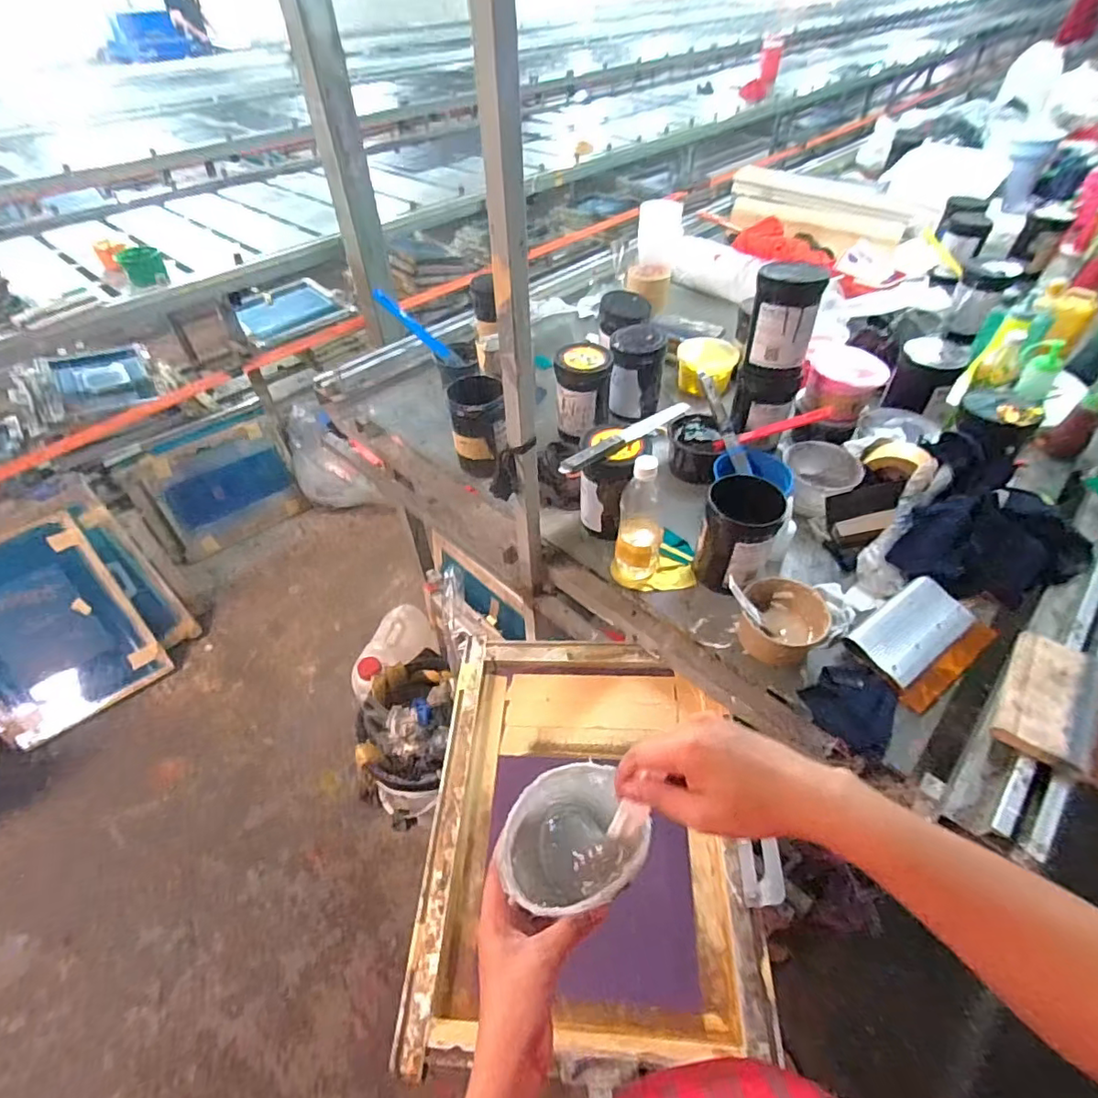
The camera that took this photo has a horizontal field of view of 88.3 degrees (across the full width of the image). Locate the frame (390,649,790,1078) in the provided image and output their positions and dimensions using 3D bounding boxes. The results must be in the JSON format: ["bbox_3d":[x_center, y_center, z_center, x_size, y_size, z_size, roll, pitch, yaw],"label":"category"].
[{"bbox_3d":[0.055,0.378,0.785,0.433,0.087,0.531,2,47,4],"label":"frame"}]

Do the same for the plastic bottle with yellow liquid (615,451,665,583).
[{"bbox_3d":[0.138,-0.039,0.838,0.068,0.216,0.055,7,47,8],"label":"plastic bottle with yellow liquid"}]

